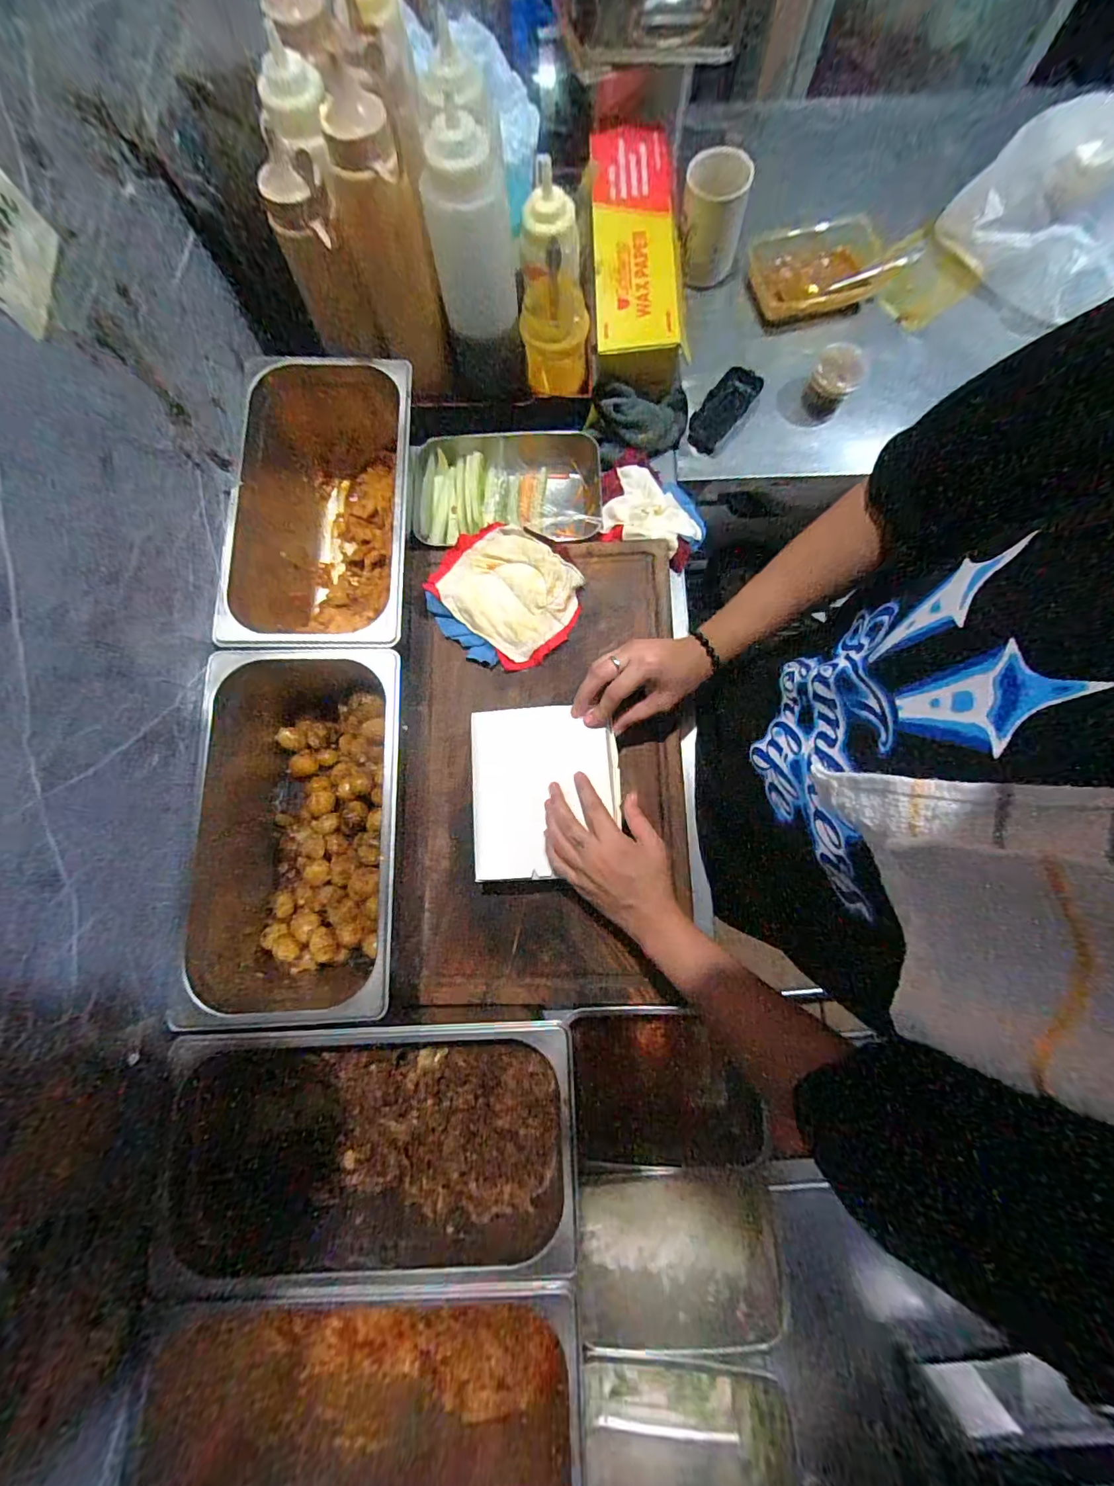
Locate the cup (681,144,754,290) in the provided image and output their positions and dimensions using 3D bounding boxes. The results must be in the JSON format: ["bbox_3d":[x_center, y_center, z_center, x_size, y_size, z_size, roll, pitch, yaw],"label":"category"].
[{"bbox_3d":[0.196,-0.660,0.621,0.079,0.101,0.081,8,79,3],"label":"cup"}]

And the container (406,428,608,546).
[{"bbox_3d":[-0.062,-0.319,0.623,0.235,0.060,0.171,-2,79,1],"label":"container"}]

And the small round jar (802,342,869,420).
[{"bbox_3d":[0.353,-0.461,0.623,0.059,0.050,0.068,30,81,7],"label":"small round jar"}]

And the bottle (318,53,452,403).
[{"bbox_3d":[-0.166,-0.491,0.503,0.074,0.213,0.087,-19,79,-2],"label":"bottle"}]

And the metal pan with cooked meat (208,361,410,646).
[{"bbox_3d":[-0.244,-0.233,0.551,0.177,0.151,0.312,0,79,2],"label":"metal pan with cooked meat"}]

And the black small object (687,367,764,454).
[{"bbox_3d":[0.221,-0.442,0.639,0.048,0.018,0.128,36,82,8],"label":"black small object"}]

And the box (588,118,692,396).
[{"bbox_3d":[0.103,-0.613,0.616,0.116,0.077,0.339,0,79,2],"label":"box"}]

